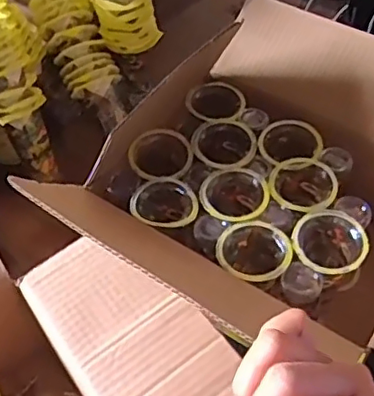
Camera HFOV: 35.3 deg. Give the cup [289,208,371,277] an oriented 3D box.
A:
[{"bbox_3d":[0.142,0.062,0.605,0.070,0.074,0.072,-1,51,1],"label":"cup"}]

